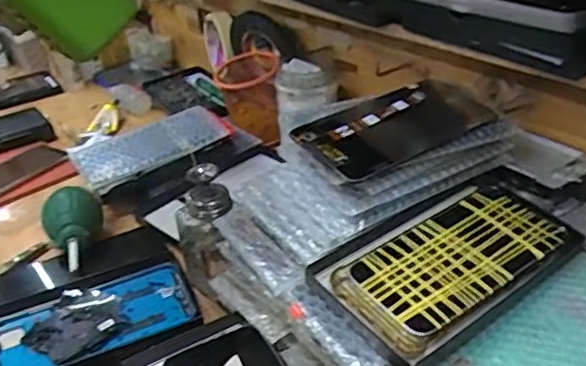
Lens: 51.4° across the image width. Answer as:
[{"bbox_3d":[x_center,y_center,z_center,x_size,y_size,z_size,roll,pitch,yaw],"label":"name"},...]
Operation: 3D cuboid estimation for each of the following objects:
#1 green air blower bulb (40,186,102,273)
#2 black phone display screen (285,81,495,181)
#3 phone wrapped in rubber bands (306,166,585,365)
[{"bbox_3d":[-0.228,0.040,0.637,0.059,0.048,0.083,-24,35,-27],"label":"green air blower bulb"},{"bbox_3d":[0.081,-0.045,0.458,0.157,0.009,0.066,-22,53,-28],"label":"black phone display screen"},{"bbox_3d":[0.119,0.048,0.426,0.197,0.023,0.096,-26,46,-25],"label":"phone wrapped in rubber bands"}]

